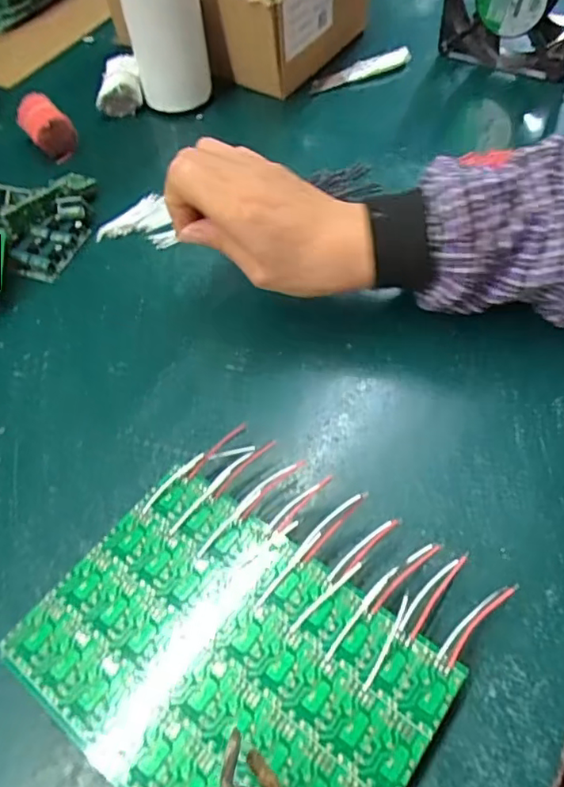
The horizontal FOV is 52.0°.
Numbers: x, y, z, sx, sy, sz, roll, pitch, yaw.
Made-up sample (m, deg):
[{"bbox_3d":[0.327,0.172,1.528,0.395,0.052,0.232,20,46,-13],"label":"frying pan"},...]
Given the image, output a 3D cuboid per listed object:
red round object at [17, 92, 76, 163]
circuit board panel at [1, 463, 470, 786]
[{"bbox_3d":[-0.203,-0.228,0.501,0.050,0.041,0.035,38,65,25],"label":"red round object"},{"bbox_3d":[-0.024,0.117,0.251,0.164,0.015,0.116,31,62,22],"label":"circuit board panel"}]

